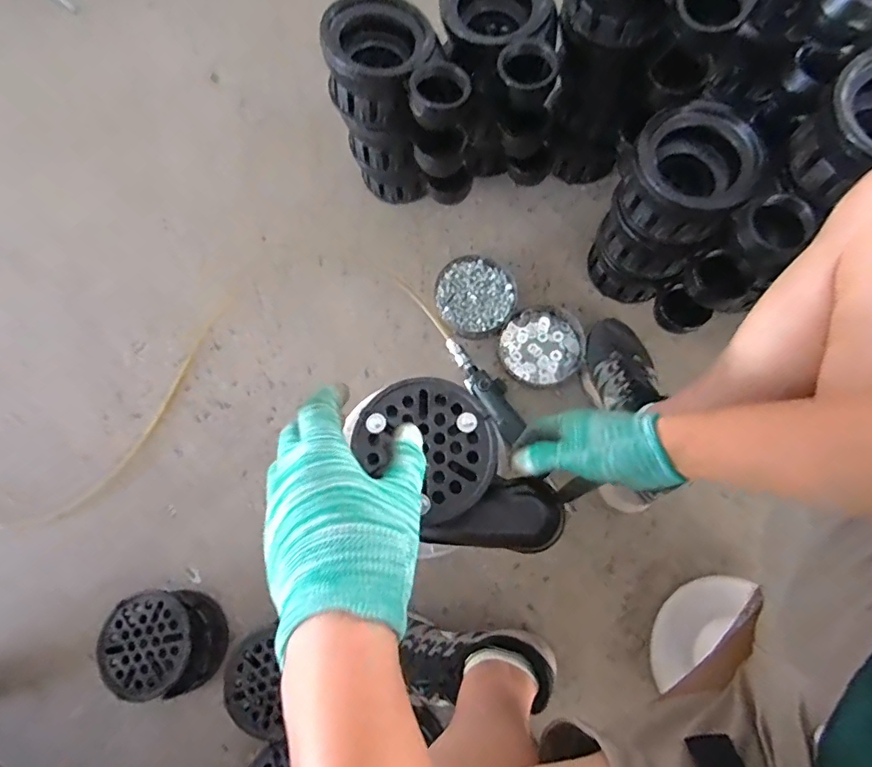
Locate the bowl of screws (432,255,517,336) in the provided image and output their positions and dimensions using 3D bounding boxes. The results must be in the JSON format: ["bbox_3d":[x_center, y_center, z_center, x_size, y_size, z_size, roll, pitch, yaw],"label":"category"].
[{"bbox_3d":[0.064,-0.142,0.829,0.125,0.035,0.134,0,76,1],"label":"bowl of screws"}]

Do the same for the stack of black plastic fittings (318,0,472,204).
[{"bbox_3d":[-0.059,-0.391,0.756,0.156,0.275,0.185,-20,76,-3],"label":"stack of black plastic fittings"}]

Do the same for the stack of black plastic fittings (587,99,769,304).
[{"bbox_3d":[0.312,-0.240,0.720,0.153,0.278,0.145,33,79,9],"label":"stack of black plastic fittings"}]

